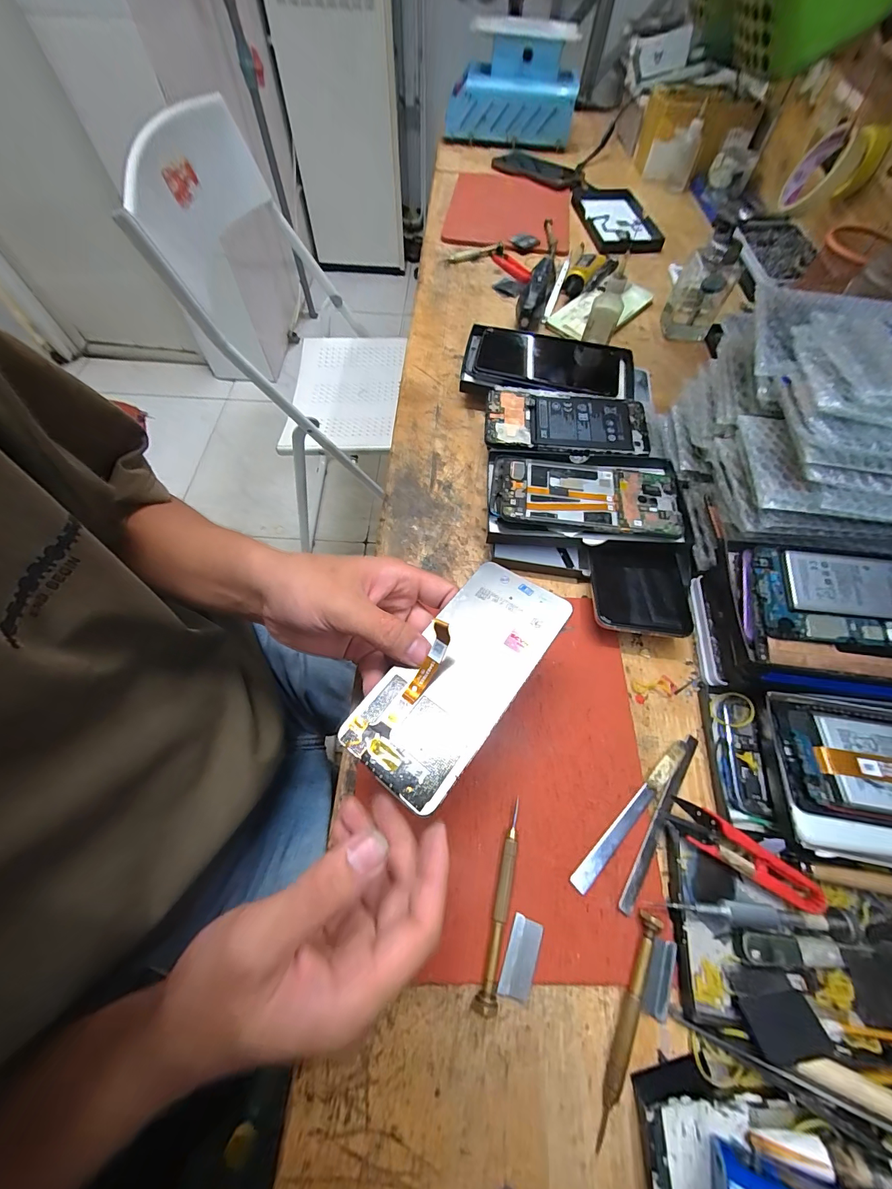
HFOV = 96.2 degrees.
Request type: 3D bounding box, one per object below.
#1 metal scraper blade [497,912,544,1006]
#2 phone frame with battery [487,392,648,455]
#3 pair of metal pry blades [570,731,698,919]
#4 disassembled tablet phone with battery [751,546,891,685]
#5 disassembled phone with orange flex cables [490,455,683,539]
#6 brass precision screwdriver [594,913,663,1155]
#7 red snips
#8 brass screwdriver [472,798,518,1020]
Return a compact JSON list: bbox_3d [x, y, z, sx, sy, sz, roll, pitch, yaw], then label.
[{"bbox_3d":[0.045,0.218,0.239,0.019,0.004,0.040,20,66,9],"label":"metal scraper blade"},{"bbox_3d":[0.123,-0.174,0.404,0.160,0.009,0.078,6,64,3],"label":"phone frame with battery"},{"bbox_3d":[0.141,0.153,0.270,0.133,0.010,0.035,-40,71,-17],"label":"pair of metal pry blades"},{"bbox_3d":[0.298,0.015,0.282,0.154,0.008,0.092,4,79,3],"label":"disassembled tablet phone with battery"},{"bbox_3d":[0.125,-0.088,0.364,0.165,0.014,0.075,10,64,5],"label":"disassembled phone with orange flex cables"},{"bbox_3d":[0.104,0.241,0.225,0.010,0.015,0.109,22,66,10],"label":"brass precision screwdriver"},{"bbox_3d":[0.190,0.167,0.258,0.096,0.017,0.022,28,68,13],"label":"red snips"},{"bbox_3d":[0.036,0.191,0.250,0.012,0.010,0.109,15,65,7],"label":"brass screwdriver"}]

